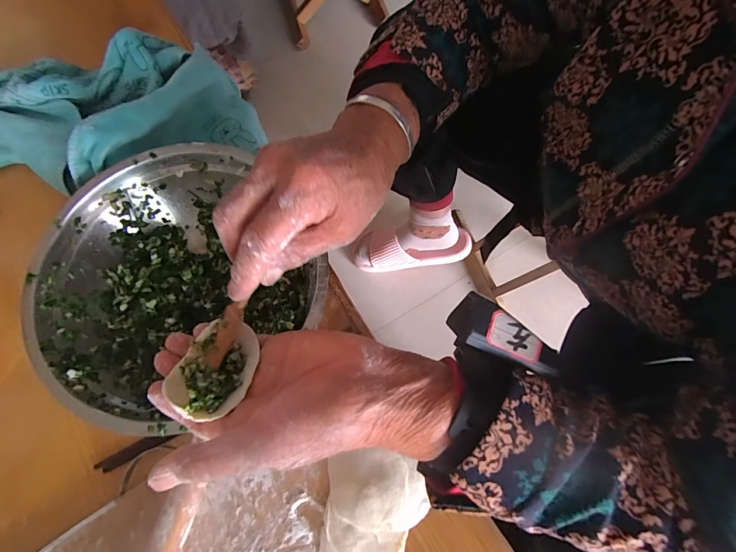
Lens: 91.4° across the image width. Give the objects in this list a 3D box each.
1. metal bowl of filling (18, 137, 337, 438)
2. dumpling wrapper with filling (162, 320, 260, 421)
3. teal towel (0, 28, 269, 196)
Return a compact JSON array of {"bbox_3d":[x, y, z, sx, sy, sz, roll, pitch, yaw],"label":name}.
[{"bbox_3d":[-0.167,0.002,0.326,0.231,0.059,0.225,-32,75,-9],"label":"metal bowl of filling"},{"bbox_3d":[-0.097,0.059,0.228,0.047,0.024,0.060,43,77,12],"label":"dumpling wrapper with filling"},{"bbox_3d":[-0.310,-0.165,0.366,0.363,0.064,0.166,-5,72,-6],"label":"teal towel"}]

